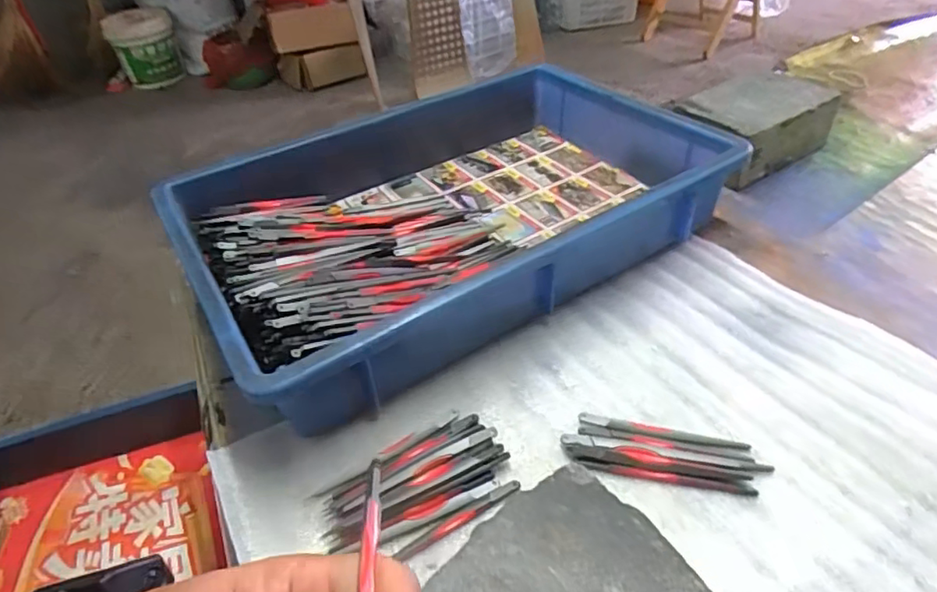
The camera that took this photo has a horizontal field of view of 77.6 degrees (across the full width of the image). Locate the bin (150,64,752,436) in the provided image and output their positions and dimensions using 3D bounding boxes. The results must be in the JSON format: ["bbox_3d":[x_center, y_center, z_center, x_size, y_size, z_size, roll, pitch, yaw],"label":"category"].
[{"bbox_3d":[-0.015,-0.081,0.516,0.437,0.078,0.293,-25,45,-22],"label":"bin"}]

